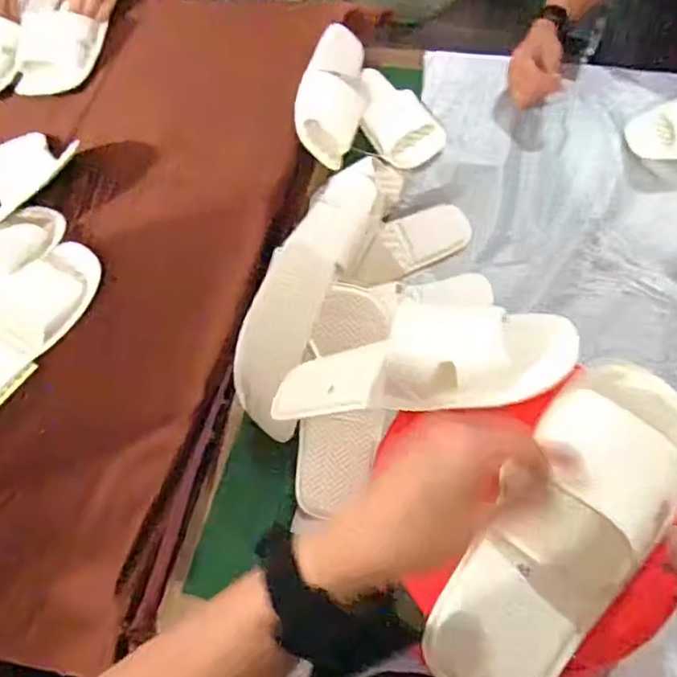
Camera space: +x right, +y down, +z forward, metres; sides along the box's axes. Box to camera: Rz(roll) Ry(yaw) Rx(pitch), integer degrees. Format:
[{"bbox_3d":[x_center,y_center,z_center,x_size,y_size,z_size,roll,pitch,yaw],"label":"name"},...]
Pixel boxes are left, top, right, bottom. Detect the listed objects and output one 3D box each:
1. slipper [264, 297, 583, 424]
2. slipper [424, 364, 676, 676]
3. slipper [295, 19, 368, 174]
[{"bbox_3d":[0.054,0.025,0.545,0.267,0.075,0.080,-14,56,39],"label":"slipper"},{"bbox_3d":[0.163,0.135,0.451,0.109,0.049,0.271,33,80,17],"label":"slipper"},{"bbox_3d":[-0.016,-0.369,0.973,0.103,0.055,0.214,24,72,-26],"label":"slipper"}]

